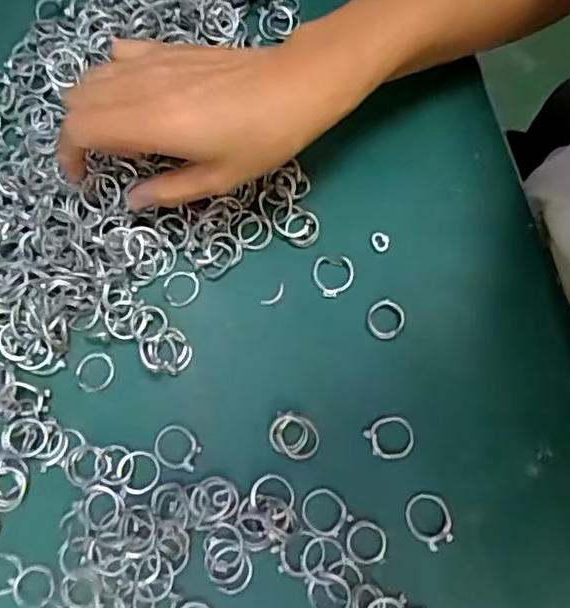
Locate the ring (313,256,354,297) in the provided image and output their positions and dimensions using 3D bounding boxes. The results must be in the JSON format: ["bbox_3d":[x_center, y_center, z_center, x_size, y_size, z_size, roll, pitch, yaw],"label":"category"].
[{"bbox_3d":[0.027,-0.016,0.347,0.022,0.004,0.023,3,74,3],"label":"ring"}]

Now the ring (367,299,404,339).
[{"bbox_3d":[0.054,0.008,0.339,0.019,0.004,0.020,0,73,2],"label":"ring"}]

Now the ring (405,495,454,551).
[{"bbox_3d":[0.072,0.107,0.312,0.022,0.004,0.026,-28,75,-6],"label":"ring"}]

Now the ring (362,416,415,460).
[{"bbox_3d":[0.055,0.069,0.324,0.024,0.004,0.022,0,73,2],"label":"ring"}]

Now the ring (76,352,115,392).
[{"bbox_3d":[-0.103,0.036,0.340,0.021,0.004,0.022,0,73,2],"label":"ring"}]

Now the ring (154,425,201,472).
[{"bbox_3d":[-0.056,0.074,0.327,0.024,0.004,0.021,17,75,7],"label":"ring"}]

